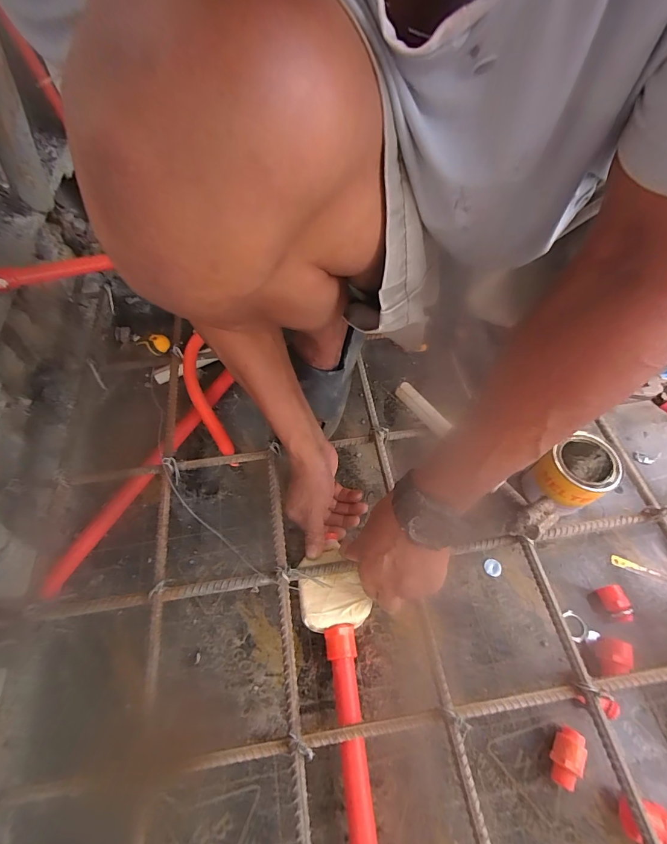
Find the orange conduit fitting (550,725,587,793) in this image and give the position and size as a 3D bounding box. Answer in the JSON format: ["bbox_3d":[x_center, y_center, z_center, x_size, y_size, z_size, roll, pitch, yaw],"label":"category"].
[{"bbox_3d":[0.239,0.344,0.386,0.022,0.029,0.050,28,62,16],"label":"orange conduit fitting"}]

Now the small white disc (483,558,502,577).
[{"bbox_3d":[0.210,0.192,0.495,0.021,0.004,0.022,0,58,0],"label":"small white disc"}]

